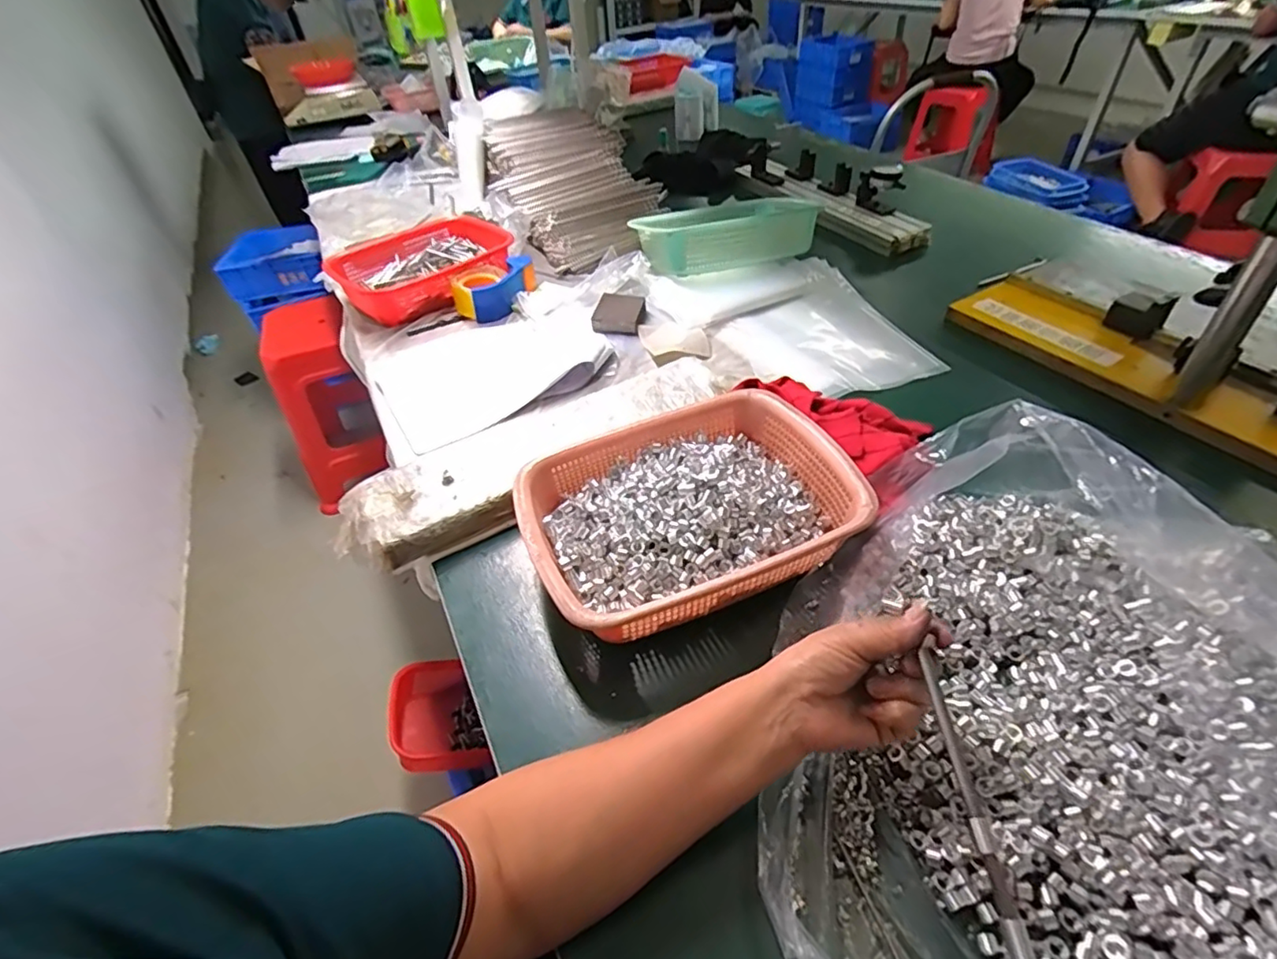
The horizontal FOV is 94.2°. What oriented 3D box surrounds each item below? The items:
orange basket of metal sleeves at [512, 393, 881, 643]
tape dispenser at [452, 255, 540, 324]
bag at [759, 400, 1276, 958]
[{"bbox_3d":[0.045,0.034,0.565,0.295,0.073,0.219,-20,45,-14],"label":"orange basket of metal sleeves"},{"bbox_3d":[-0.232,-0.307,0.968,0.135,0.058,0.095,-12,44,-7],"label":"tape dispenser"},{"bbox_3d":[0.320,0.142,0.364,0.423,0.125,0.473,16,48,21],"label":"bag"}]

